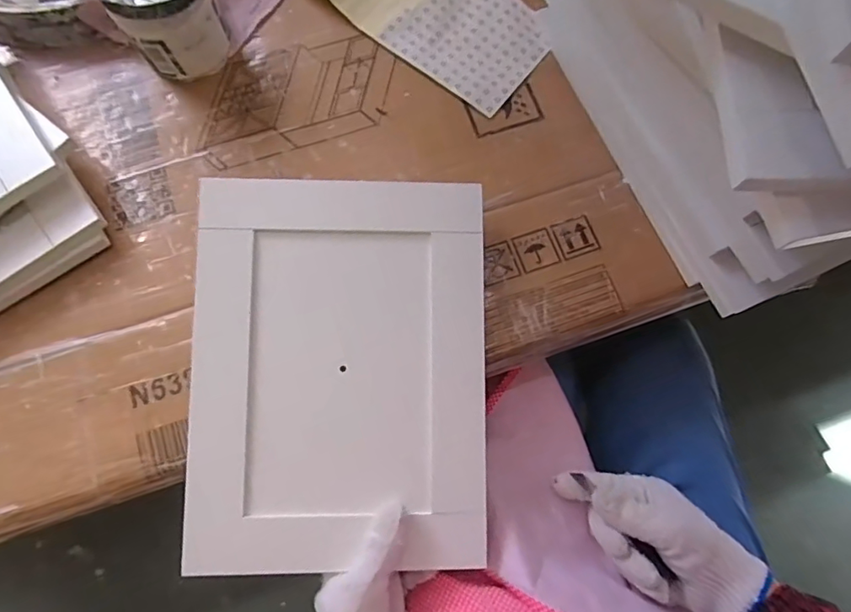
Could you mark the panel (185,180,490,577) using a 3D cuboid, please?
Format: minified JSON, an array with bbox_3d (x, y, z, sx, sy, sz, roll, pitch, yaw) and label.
[{"bbox_3d":[-0.063,0.048,0.386,0.212,0.009,0.282,0,84,-3],"label":"panel"}]

